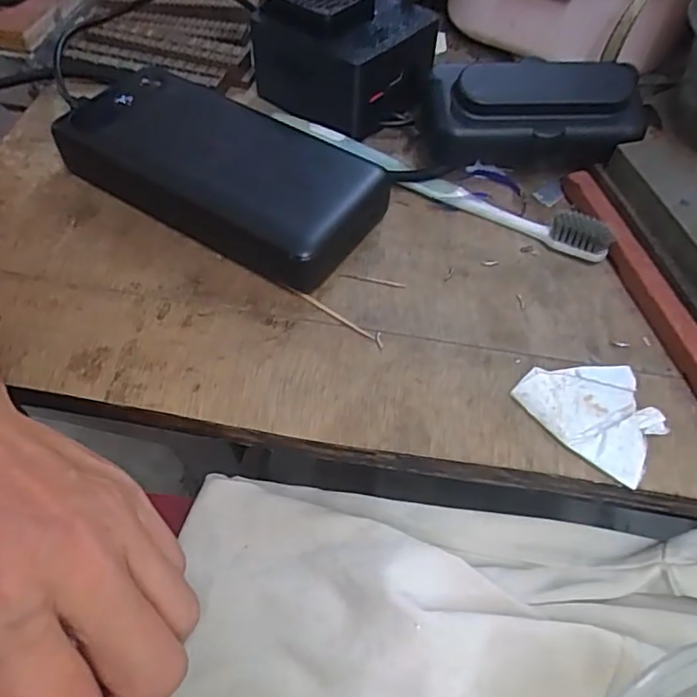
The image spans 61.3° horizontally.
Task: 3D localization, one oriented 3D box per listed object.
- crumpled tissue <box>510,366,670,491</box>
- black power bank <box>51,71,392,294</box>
[{"bbox_3d":[0.093,0.022,0.226,0.052,0.009,0.041,34,61,20],"label":"crumpled tissue"},{"bbox_3d":[-0.060,-0.087,0.281,0.150,0.025,0.072,30,59,17],"label":"black power bank"}]

